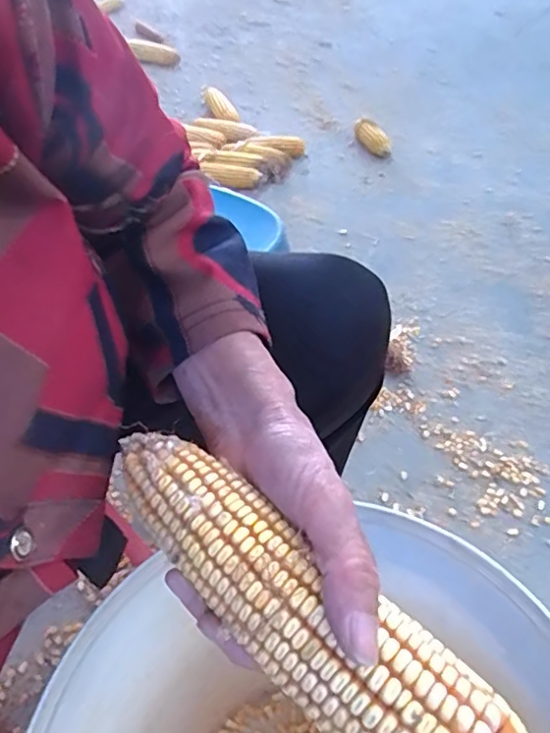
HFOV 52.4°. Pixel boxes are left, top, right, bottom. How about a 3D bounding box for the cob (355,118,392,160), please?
[{"bbox_3d":[0.237,-0.559,1.366,0.045,0.055,0.157,-16,48,-11],"label":"cob"}]

